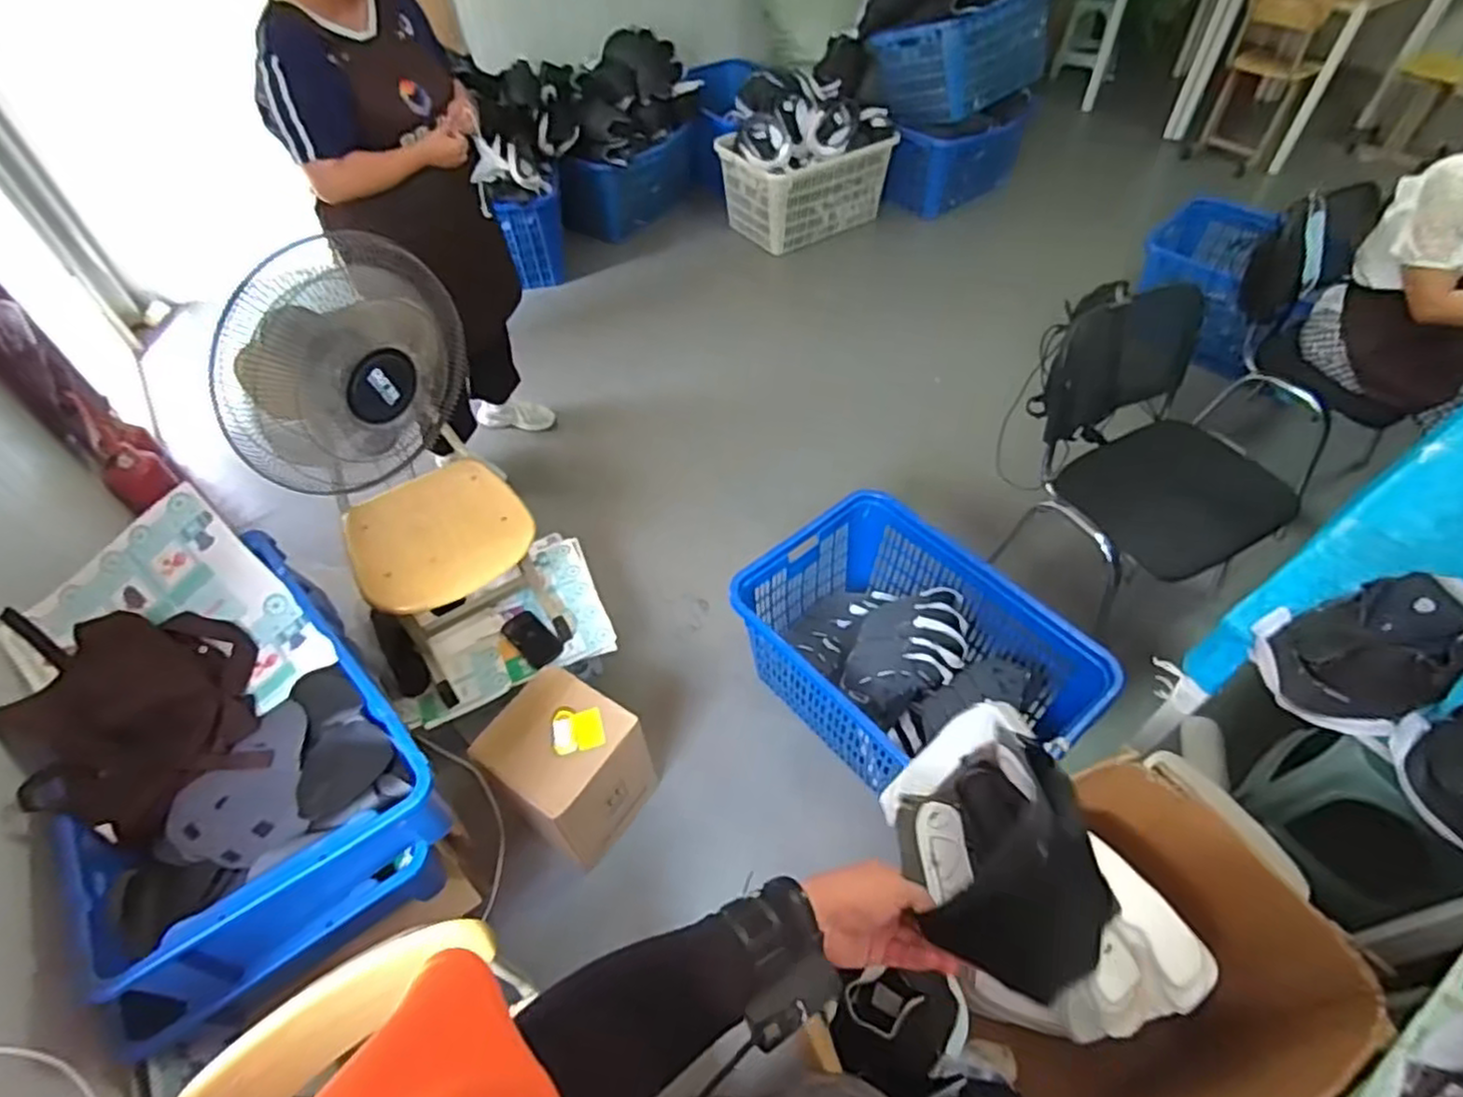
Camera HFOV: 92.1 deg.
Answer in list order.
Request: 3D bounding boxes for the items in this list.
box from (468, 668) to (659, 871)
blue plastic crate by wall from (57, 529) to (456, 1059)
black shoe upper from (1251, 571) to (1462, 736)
[{"bbox_3d":[-0.340,0.471,1.509,0.262,0.320,0.260,31,58,24],"label":"box"},{"bbox_3d":[-0.781,0.349,1.101,0.478,0.255,0.614,-36,58,-24],"label":"blue plastic crate by wall"},{"bbox_3d":[0.869,0.125,0.960,0.209,0.152,0.193,-22,53,-15],"label":"black shoe upper"}]

